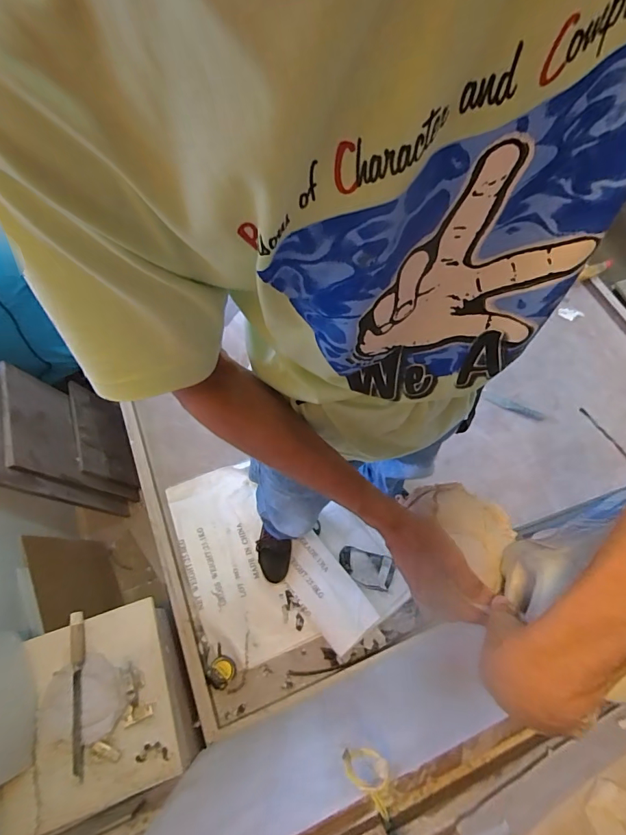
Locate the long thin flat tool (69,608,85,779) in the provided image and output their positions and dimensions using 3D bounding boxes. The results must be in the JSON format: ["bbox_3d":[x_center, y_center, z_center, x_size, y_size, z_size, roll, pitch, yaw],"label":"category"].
[{"bbox_3d":[-0.509,0.588,0.902,0.030,0.022,0.314,-13,66,-8],"label":"long thin flat tool"}]

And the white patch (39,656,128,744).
[{"bbox_3d":[-0.493,0.607,0.899,0.163,0.014,0.154,-21,68,-11],"label":"white patch"}]

